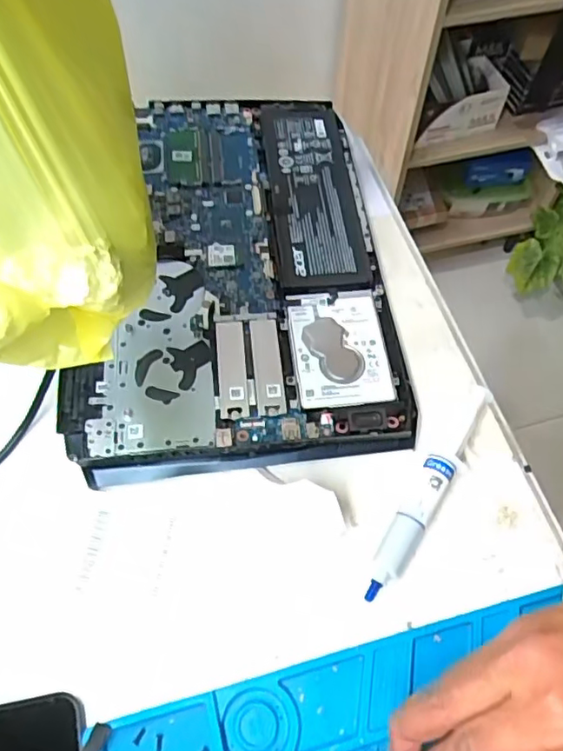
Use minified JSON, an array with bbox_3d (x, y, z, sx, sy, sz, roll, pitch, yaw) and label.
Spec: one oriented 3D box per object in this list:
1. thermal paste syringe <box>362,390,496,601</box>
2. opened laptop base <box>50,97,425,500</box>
[{"bbox_3d":[0.104,0.076,0.400,0.024,0.016,0.167,29,64,16],"label":"thermal paste syringe"},{"bbox_3d":[-0.047,-0.104,0.490,0.241,0.019,0.370,-6,60,-3],"label":"opened laptop base"}]

